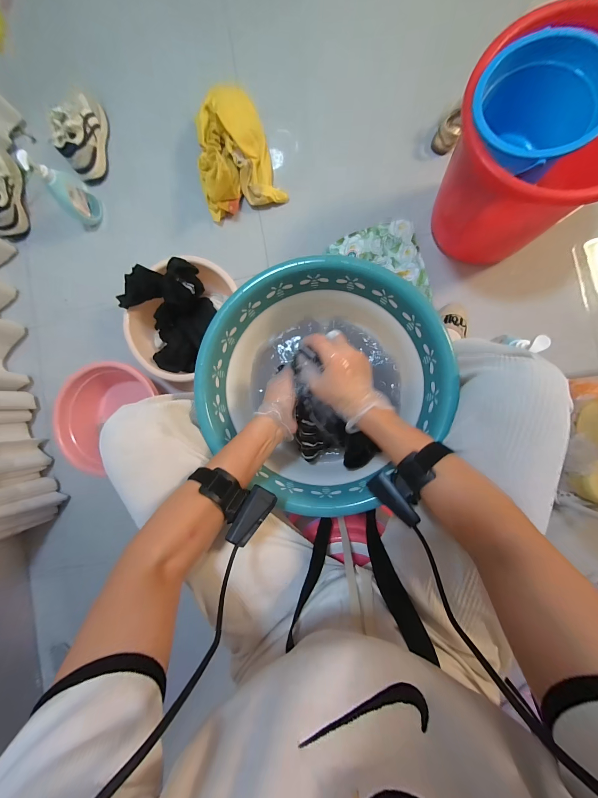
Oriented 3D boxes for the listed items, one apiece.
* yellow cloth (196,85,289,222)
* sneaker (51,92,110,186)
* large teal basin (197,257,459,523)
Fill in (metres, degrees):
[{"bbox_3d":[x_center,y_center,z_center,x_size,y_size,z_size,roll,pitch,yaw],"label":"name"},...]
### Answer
[{"bbox_3d":[-0.198,-0.701,0.787,0.221,0.100,0.304,-20,86,6],"label":"yellow cloth"},{"bbox_3d":[-0.686,-0.835,0.869,0.078,0.127,0.249,3,89,7],"label":"sneaker"},{"bbox_3d":[0.034,-0.030,0.466,0.352,0.140,0.329,0,89,7],"label":"large teal basin"}]

